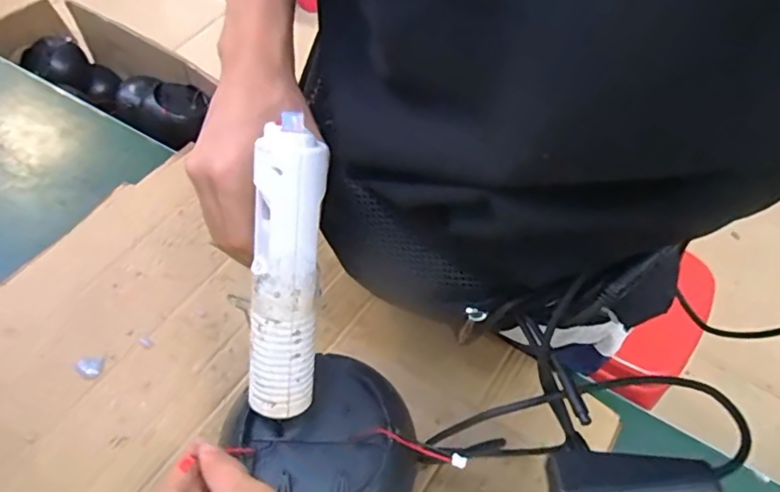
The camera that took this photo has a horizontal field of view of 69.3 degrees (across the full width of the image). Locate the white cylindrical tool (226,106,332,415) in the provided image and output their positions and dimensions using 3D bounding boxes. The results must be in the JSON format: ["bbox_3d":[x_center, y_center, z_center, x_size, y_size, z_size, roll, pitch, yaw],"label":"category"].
[{"bbox_3d":[-0.063,0.017,0.320,0.047,0.168,0.030,8,19,1],"label":"white cylindrical tool"}]

